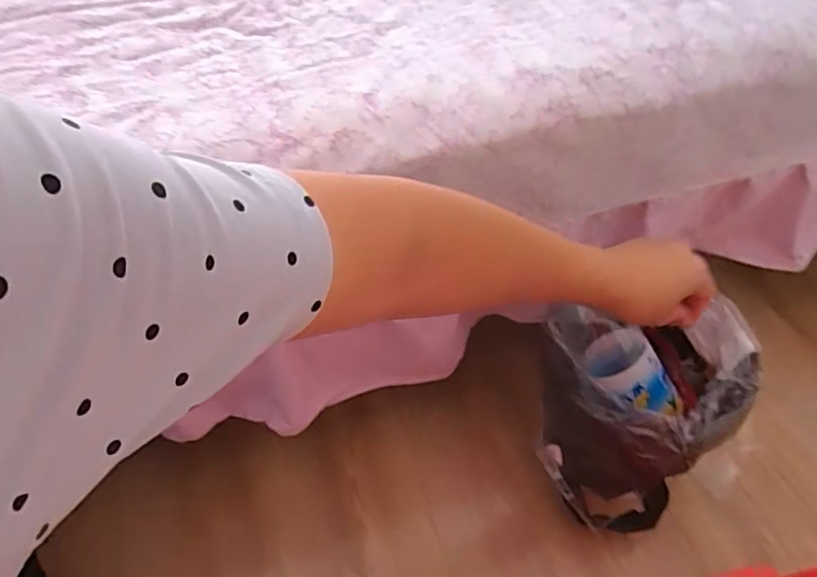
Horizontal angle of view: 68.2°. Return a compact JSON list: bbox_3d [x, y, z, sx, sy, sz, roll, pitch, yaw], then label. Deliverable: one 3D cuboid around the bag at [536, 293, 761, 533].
[{"bbox_3d":[0.230,0.125,0.607,0.185,0.157,0.180,2,54,5],"label":"bag"}]

